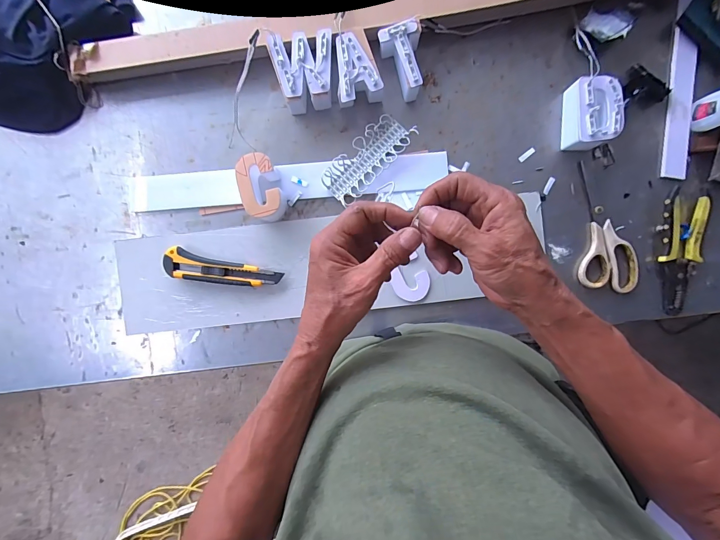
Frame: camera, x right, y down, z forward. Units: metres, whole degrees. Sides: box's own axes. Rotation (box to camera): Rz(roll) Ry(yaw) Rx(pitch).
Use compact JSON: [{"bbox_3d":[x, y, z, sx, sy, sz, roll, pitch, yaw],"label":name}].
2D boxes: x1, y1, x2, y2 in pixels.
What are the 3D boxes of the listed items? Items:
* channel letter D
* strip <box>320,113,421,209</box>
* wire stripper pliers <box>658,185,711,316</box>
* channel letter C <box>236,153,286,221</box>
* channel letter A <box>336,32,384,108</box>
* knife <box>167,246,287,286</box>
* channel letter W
[{"bbox_3d":[0.310,-0.208,0.468,0.054,0.050,0.090,-1,91,1],"label":"channel letter D"},{"bbox_3d":[0.011,-0.158,0.491,0.057,0.018,0.143,44,91,0],"label":"strip"},{"bbox_3d":[0.447,-0.023,0.480,0.058,0.021,0.167,0,91,1],"label":"wire stripper pliers"},{"bbox_3d":[-0.132,-0.112,0.476,0.047,0.053,0.083,-12,90,1],"label":"channel letter C"},{"bbox_3d":[-0.003,-0.267,0.475,0.059,0.049,0.081,-11,90,1],"label":"channel letter A"},{"bbox_3d":[-0.192,0.005,0.490,0.157,0.021,0.041,14,91,1],"label":"knife"},{"bbox_3d":[-0.072,-0.264,0.475,0.077,0.052,0.086,-8,90,1],"label":"channel letter W"}]

